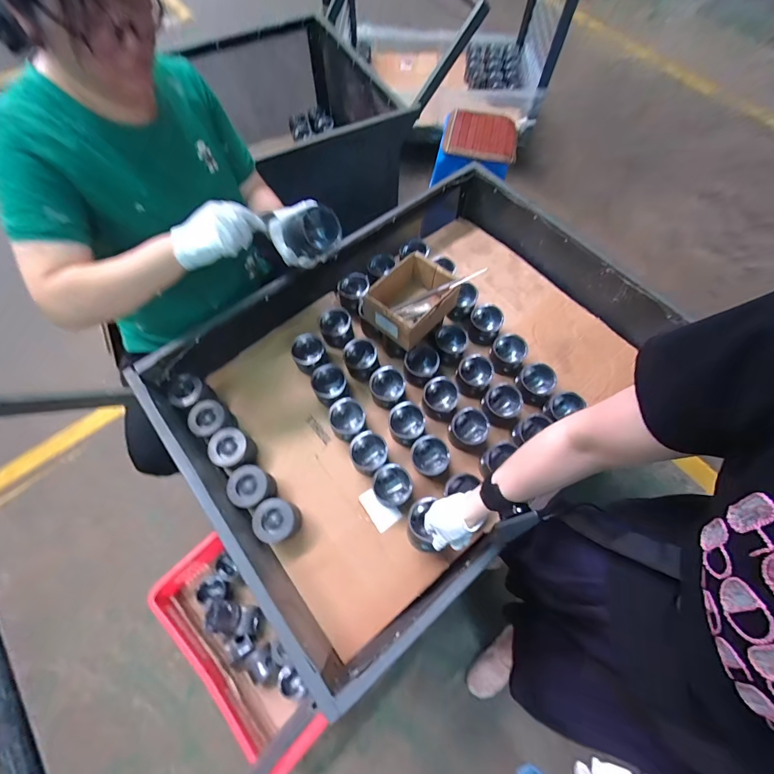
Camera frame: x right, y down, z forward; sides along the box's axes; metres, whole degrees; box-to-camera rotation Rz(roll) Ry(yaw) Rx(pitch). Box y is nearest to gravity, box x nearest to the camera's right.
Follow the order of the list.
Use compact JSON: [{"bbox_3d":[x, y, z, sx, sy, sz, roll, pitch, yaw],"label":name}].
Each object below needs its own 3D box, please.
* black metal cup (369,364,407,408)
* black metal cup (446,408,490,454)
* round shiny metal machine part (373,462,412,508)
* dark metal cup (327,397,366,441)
[{"bbox_3d":[0.001,0.006,0.888,0.086,0.067,0.093,-1,62,1],"label":"black metal cup"},{"bbox_3d":[0.193,0.100,0.844,0.084,0.084,0.083,-1,62,1],"label":"black metal cup"},{"bbox_3d":[0.013,0.225,0.805,0.084,0.081,0.080,-1,62,1],"label":"round shiny metal machine part"},{"bbox_3d":[-0.092,0.083,0.866,0.089,0.062,0.094,-28,64,-13],"label":"dark metal cup"}]

